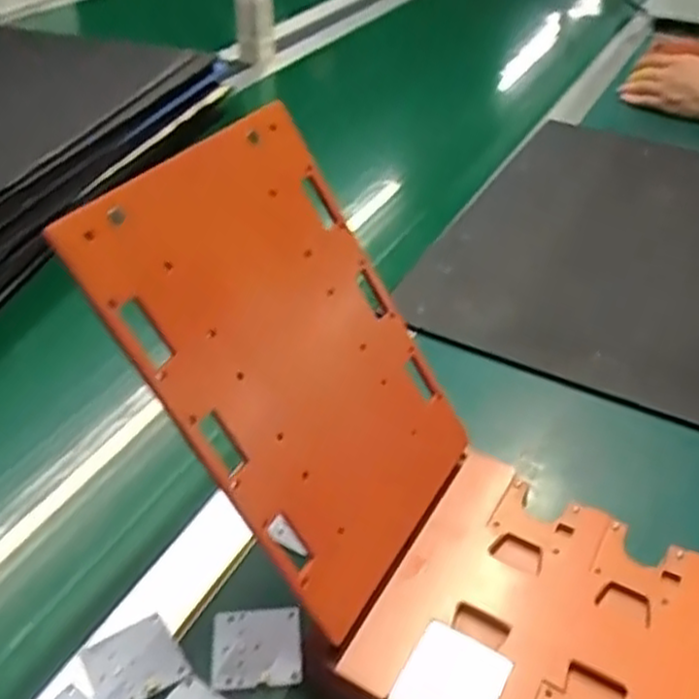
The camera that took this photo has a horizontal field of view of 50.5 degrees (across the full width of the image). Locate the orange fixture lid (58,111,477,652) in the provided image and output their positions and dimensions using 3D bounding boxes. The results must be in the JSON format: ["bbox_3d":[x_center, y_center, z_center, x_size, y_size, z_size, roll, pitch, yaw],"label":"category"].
[{"bbox_3d":[-0.023,0.005,0.375,0.007,0.228,0.153,-14,24,44],"label":"orange fixture lid"}]

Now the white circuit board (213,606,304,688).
[{"bbox_3d":[-0.051,0.163,0.409,0.049,0.007,0.044,-1,38,-3],"label":"white circuit board"}]

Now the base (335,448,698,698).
[{"bbox_3d":[0.137,0.160,0.382,0.236,0.032,0.161,21,42,23],"label":"base"}]

